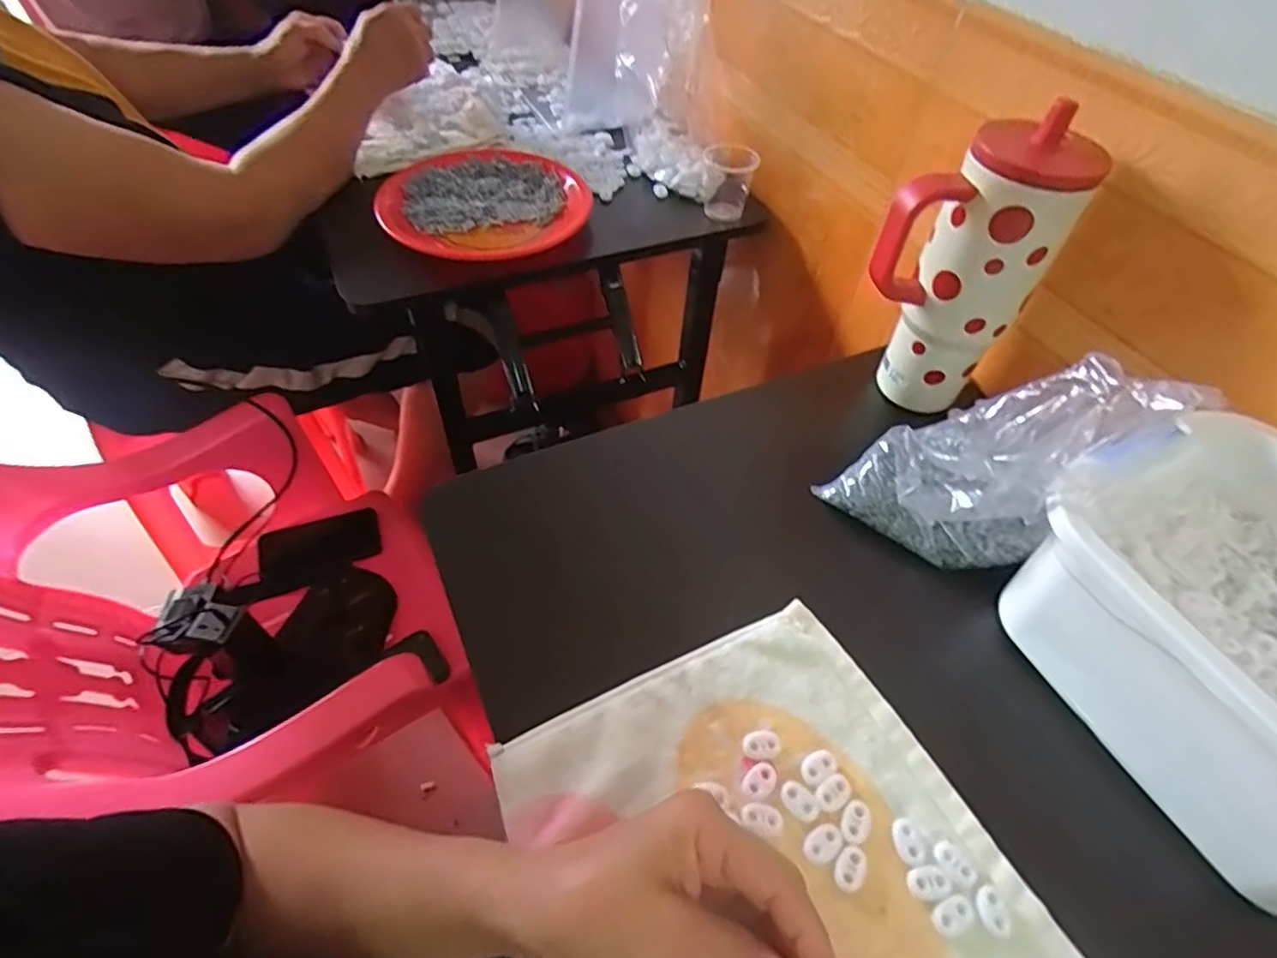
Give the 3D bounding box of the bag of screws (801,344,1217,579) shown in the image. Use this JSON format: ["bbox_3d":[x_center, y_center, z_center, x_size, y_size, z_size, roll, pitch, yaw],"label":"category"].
[{"bbox_3d":[0.236,-0.019,0.432,0.117,0.145,0.141,-31,59,-25],"label":"bag of screws"}]

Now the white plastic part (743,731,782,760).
[{"bbox_3d":[0.071,0.153,0.367,0.021,0.004,0.015,-6,51,-8],"label":"white plastic part"}]

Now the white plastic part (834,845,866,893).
[{"bbox_3d":[0.110,0.201,0.330,0.014,0.004,0.022,30,55,20],"label":"white plastic part"}]

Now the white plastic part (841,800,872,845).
[{"bbox_3d":[0.117,0.184,0.344,0.014,0.004,0.022,27,54,18],"label":"white plastic part"}]

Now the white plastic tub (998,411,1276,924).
[{"bbox_3d":[0.352,0.096,0.357,0.183,0.112,0.239,-18,54,-17],"label":"white plastic tub"}]

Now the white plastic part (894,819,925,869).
[{"bbox_3d":[0.144,0.192,0.339,0.014,0.004,0.022,-4,51,-6],"label":"white plastic part"}]

